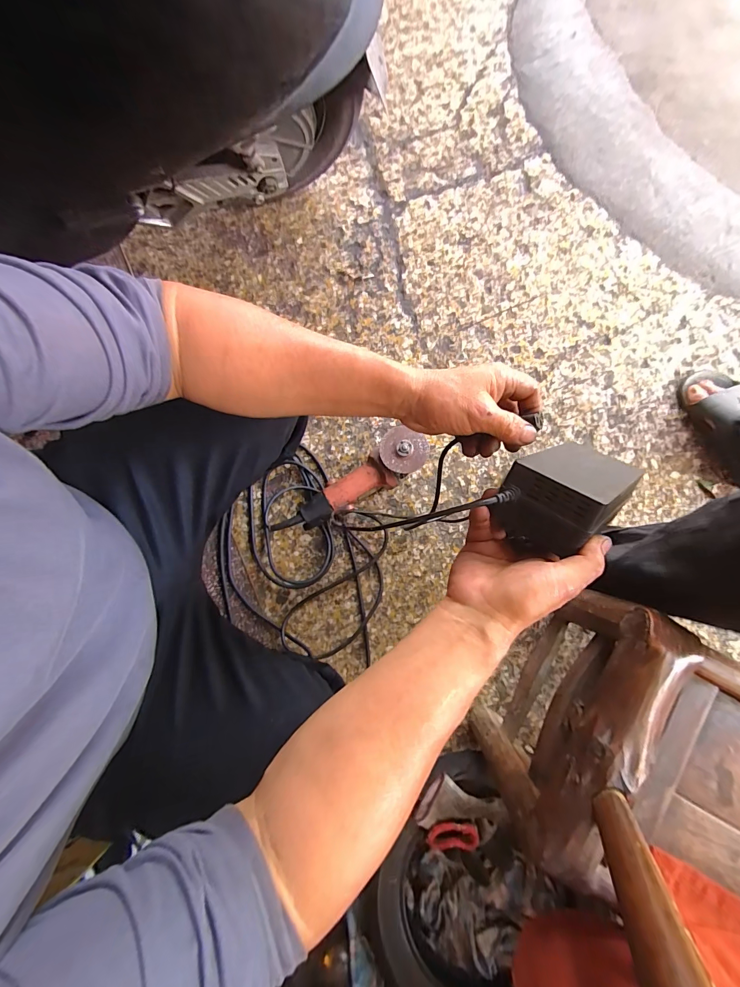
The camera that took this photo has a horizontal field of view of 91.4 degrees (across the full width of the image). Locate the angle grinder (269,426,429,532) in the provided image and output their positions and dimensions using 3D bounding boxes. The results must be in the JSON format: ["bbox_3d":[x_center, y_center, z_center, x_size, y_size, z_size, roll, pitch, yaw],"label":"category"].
[{"bbox_3d":[-0.031,-0.012,0.670,0.298,0.088,0.076,-33,82,7],"label":"angle grinder"}]

